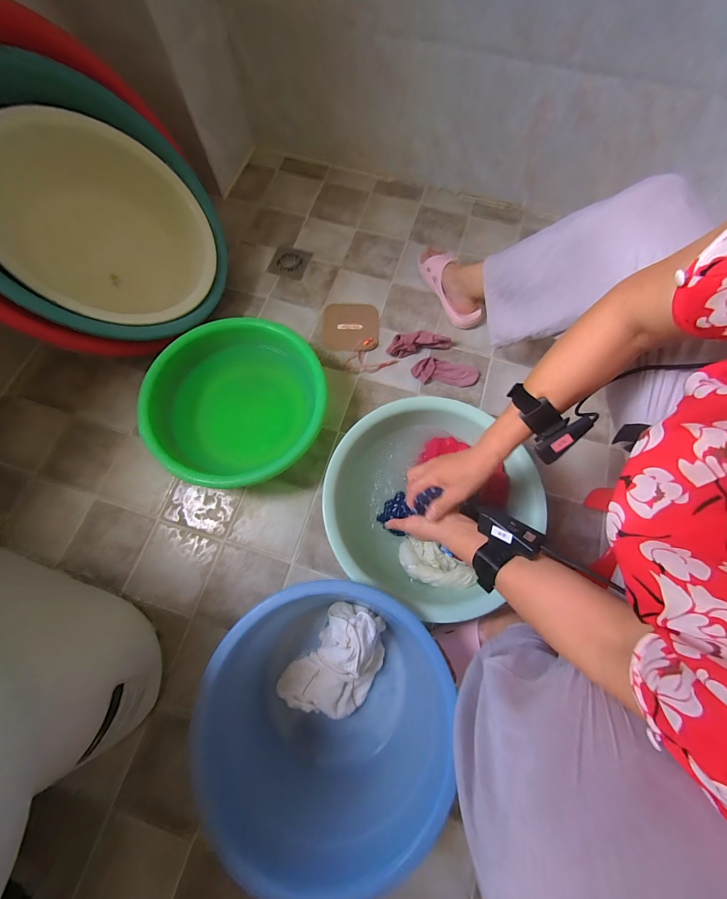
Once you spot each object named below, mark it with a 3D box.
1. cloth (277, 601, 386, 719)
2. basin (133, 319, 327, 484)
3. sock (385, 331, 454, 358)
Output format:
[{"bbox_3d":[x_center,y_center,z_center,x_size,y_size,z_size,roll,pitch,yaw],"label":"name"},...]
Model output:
[{"bbox_3d":[-0.043,0.379,0.564,0.143,0.060,0.199,32,76,8],"label":"cloth"},{"bbox_3d":[-0.253,-0.088,0.682,0.339,0.132,0.340,0,74,-1],"label":"basin"},{"bbox_3d":[0.137,-0.261,0.777,0.163,0.046,0.059,-3,74,-2],"label":"sock"}]

